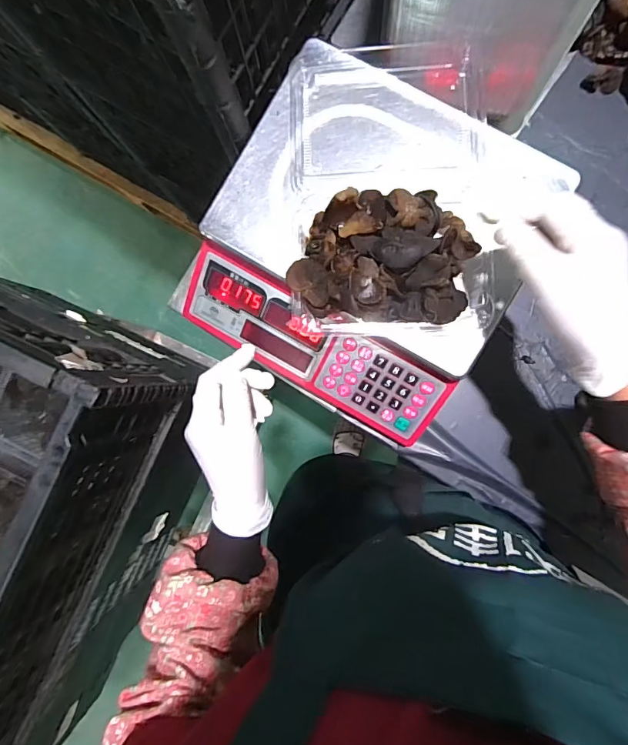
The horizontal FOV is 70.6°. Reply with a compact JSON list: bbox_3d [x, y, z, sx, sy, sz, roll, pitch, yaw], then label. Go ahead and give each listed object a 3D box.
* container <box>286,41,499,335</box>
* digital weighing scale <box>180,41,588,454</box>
[{"bbox_3d":[0.072,-0.171,0.392,0.189,0.064,0.267,-2,89,4],"label":"container"},{"bbox_3d":[0.049,-0.128,0.450,0.305,0.094,0.315,30,92,4],"label":"digital weighing scale"}]

